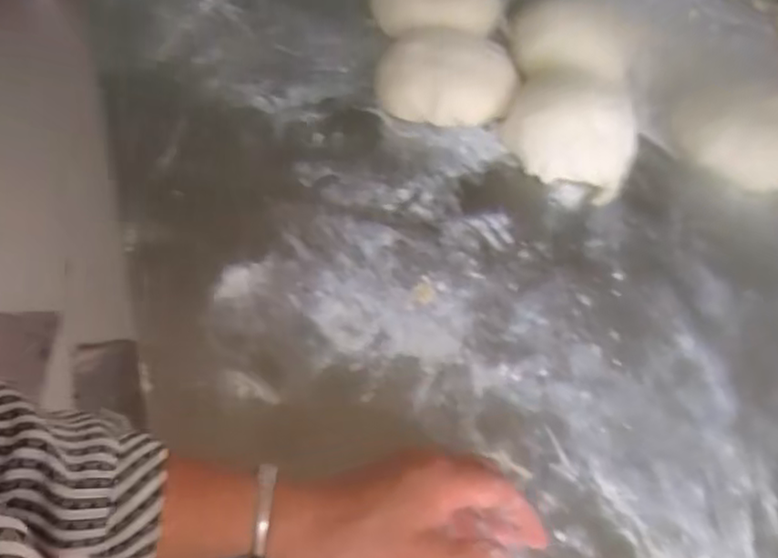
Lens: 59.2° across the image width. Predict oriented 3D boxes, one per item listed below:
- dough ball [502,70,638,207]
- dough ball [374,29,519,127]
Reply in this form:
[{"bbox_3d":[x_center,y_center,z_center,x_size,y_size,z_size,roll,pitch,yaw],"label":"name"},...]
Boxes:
[{"bbox_3d":[0.178,-0.152,0.651,0.124,0.068,0.122,1,60,-1],"label":"dough ball"},{"bbox_3d":[0.056,-0.198,0.674,0.131,0.059,0.079,-8,60,-6],"label":"dough ball"}]

